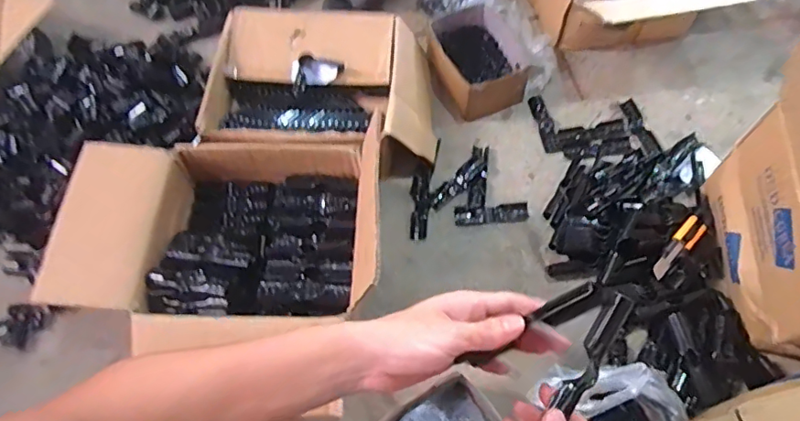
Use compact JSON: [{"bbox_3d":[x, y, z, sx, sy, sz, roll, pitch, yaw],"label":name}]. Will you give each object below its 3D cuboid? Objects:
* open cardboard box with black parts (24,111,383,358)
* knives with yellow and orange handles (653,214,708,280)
[{"bbox_3d":[-0.260,0.022,0.830,0.466,0.243,0.324,-1,63,1],"label":"open cardboard box with black parts"},{"bbox_3d":[0.451,0.058,0.880,0.035,0.013,0.158,42,58,20],"label":"knives with yellow and orange handles"}]

